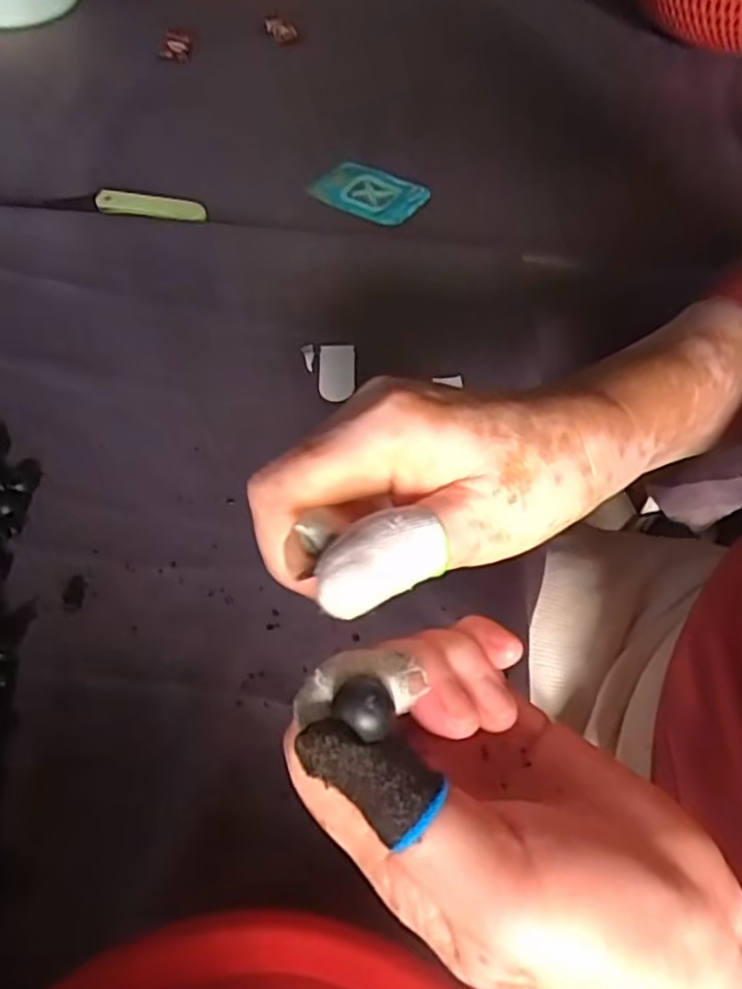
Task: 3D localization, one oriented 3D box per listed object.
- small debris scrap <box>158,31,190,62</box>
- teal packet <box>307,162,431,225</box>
[{"bbox_3d":[-0.205,-0.466,0.731,0.034,0.026,0.013,-16,58,-12],"label":"small debris scrap"},{"bbox_3d":[-0.001,-0.258,0.602,0.092,0.012,0.054,19,57,11],"label":"teal packet"}]

